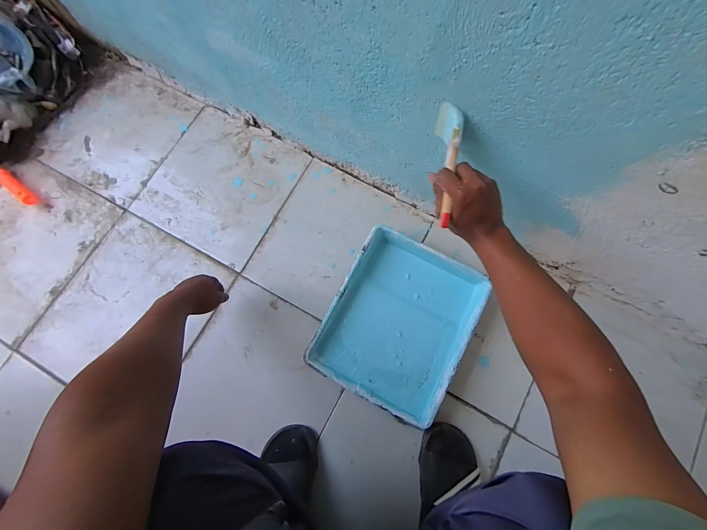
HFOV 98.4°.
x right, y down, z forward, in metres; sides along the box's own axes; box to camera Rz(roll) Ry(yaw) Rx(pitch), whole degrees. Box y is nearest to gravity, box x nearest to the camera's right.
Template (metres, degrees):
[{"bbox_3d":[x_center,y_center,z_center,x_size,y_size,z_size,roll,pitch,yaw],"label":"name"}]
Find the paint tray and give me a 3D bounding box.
[{"bbox_3d":[0.097,0.122,0.665,0.278,0.075,0.329,27,78,7],"label":"paint tray"}]

